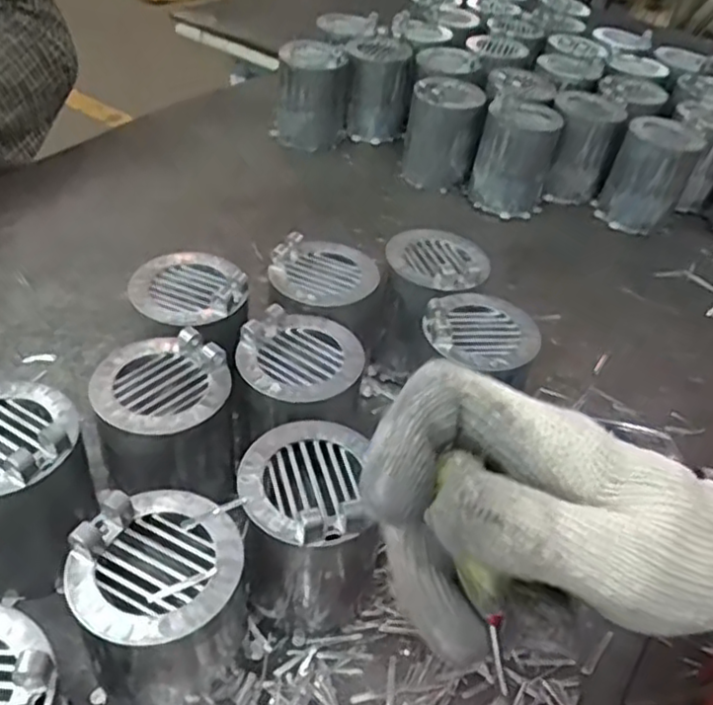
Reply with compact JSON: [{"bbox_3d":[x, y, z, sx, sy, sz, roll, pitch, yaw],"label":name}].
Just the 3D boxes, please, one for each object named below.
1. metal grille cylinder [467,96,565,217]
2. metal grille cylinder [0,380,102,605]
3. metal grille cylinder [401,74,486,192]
[{"bbox_3d":[0.196,-0.243,0.867,0.090,0.111,0.091,14,43,7],"label":"metal grille cylinder"},{"bbox_3d":[-0.210,0.087,0.435,0.081,0.120,0.083,4,42,-4],"label":"metal grille cylinder"},{"bbox_3d":[0.109,-0.275,0.884,0.089,0.113,0.092,9,42,2],"label":"metal grille cylinder"}]

